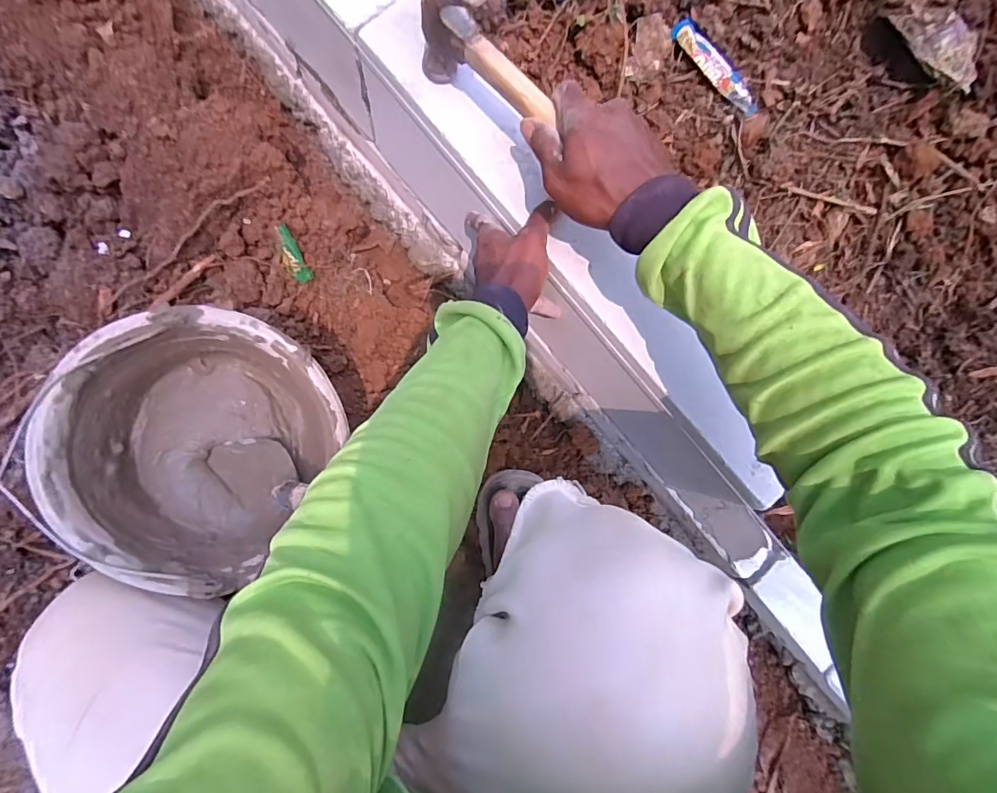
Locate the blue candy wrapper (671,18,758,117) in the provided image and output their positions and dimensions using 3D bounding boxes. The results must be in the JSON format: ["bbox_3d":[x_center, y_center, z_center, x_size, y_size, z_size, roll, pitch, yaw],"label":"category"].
[{"bbox_3d":[0.255,-0.383,0.570,0.133,0.016,0.025,44,81,-3],"label":"blue candy wrapper"}]

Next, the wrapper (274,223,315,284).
[{"bbox_3d":[-0.256,-0.174,0.605,0.029,0.014,0.073,-24,107,-9],"label":"wrapper"}]

